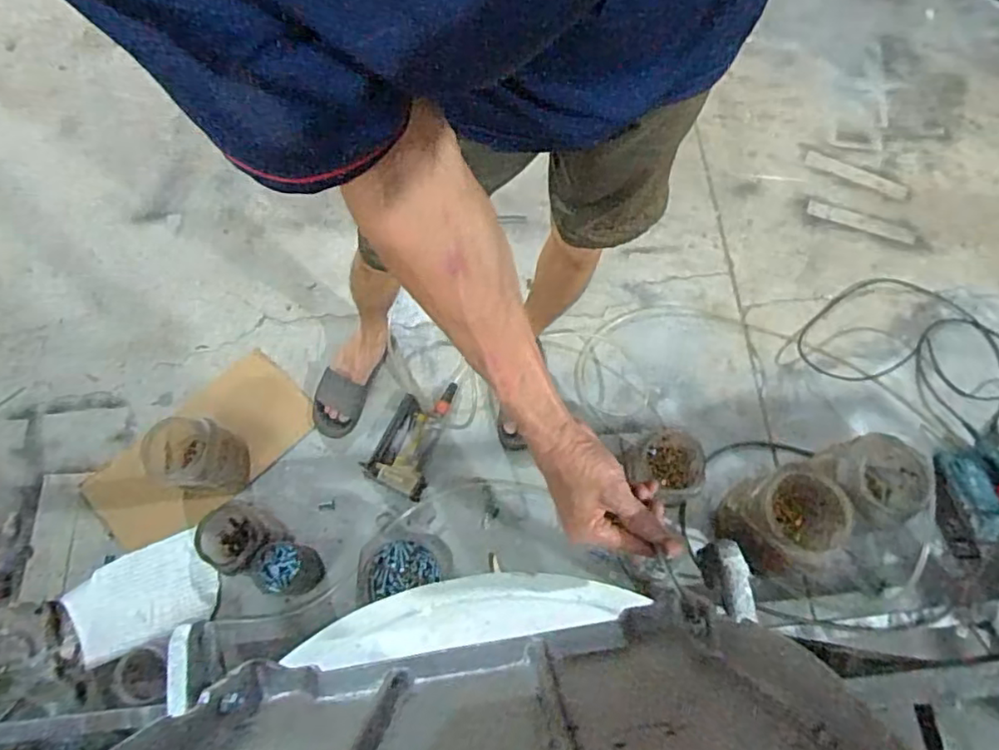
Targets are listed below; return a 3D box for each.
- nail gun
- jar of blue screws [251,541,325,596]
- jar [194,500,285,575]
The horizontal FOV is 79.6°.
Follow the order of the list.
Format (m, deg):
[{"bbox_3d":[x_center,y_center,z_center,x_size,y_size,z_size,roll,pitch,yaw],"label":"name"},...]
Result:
[{"bbox_3d":[-0.171,0.120,1.256,0.136,0.043,0.256,26,72,10],"label":"nail gun"},{"bbox_3d":[-0.393,0.364,1.118,0.095,0.091,0.089,0,70,1],"label":"jar of blue screws"},{"bbox_3d":[-0.493,0.308,1.132,0.138,0.149,0.124,31,73,11],"label":"jar"}]

